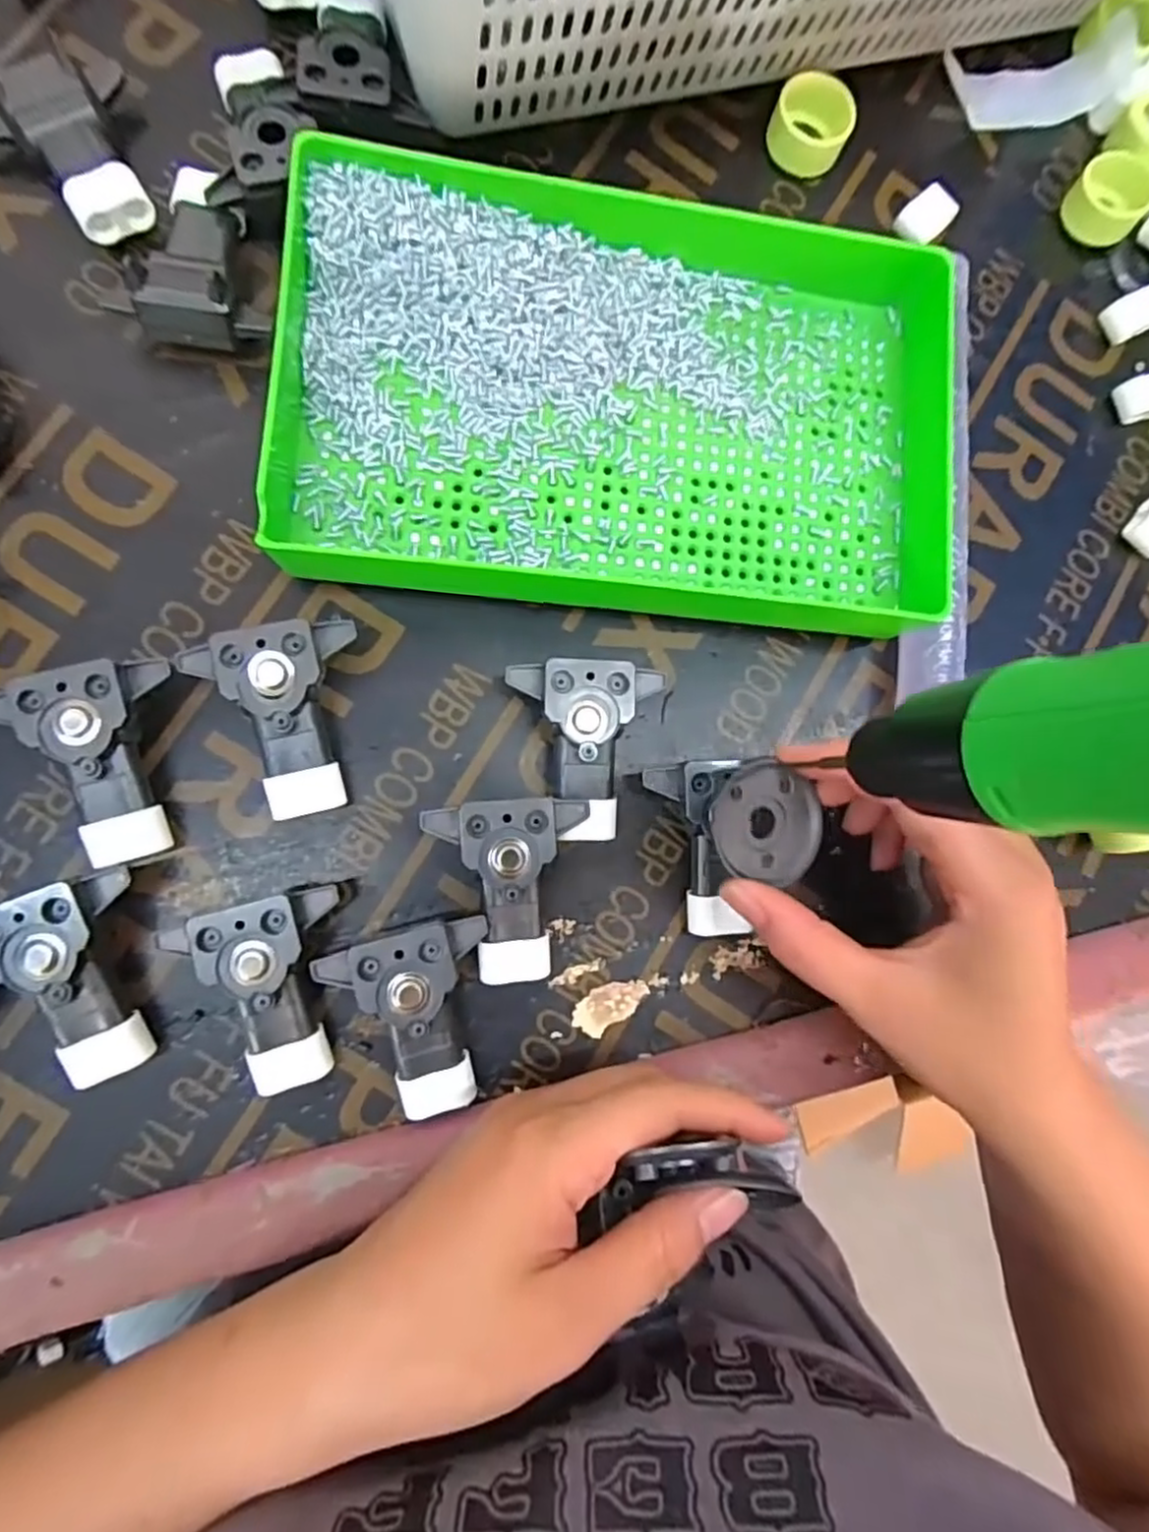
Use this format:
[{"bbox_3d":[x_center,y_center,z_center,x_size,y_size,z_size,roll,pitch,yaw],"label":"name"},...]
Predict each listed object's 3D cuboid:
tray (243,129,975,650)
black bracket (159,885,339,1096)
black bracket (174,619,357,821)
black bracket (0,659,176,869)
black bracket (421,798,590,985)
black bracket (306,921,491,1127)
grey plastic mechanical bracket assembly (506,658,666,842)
[{"bbox_3d":[0.027,-0.139,0.268,0.257,0.039,0.156,4,84,-6],"label":"tray"},{"bbox_3d":[-0.102,0.077,0.235,0.048,0.027,0.063,-10,86,-8],"label":"black bracket"},{"bbox_3d":[-0.102,-0.015,0.244,0.055,0.027,0.063,-8,85,-8],"label":"black bracket"},{"bbox_3d":[-0.159,0.001,0.235,0.053,0.027,0.062,-16,86,-8],"label":"black bracket"},{"bbox_3d":[-0.022,0.045,0.250,0.054,0.029,0.064,-3,85,-7],"label":"black bracket"},{"bbox_3d":[-0.057,0.088,0.241,0.054,0.027,0.065,-4,85,-7],"label":"black bracket"},{"bbox_3d":[0.004,-0.005,0.259,0.055,0.027,0.063,1,84,-7],"label":"grey plastic mechanical bracket assembly"}]

